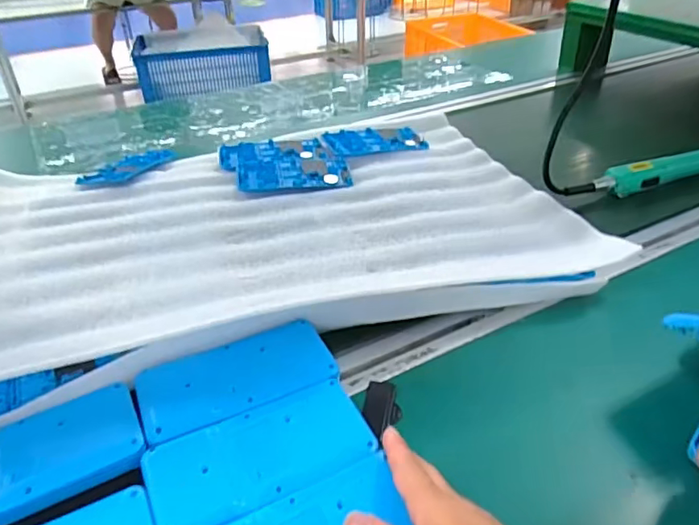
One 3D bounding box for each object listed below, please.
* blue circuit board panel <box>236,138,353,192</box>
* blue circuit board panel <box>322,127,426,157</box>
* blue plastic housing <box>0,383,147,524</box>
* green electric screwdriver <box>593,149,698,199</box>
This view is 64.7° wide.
[{"bbox_3d":[-0.073,-0.126,0.699,0.134,0.009,0.136,-7,35,-8],"label":"blue circuit board panel"},{"bbox_3d":[0.037,-0.166,0.748,0.137,0.011,0.067,-11,36,-14],"label":"blue circuit board panel"},{"bbox_3d":[-0.204,0.124,0.349,0.135,0.014,0.070,-20,39,-25],"label":"blue plastic housing"},{"bbox_3d":[0.401,-0.118,0.694,0.216,0.033,0.039,-14,37,-18],"label":"green electric screwdriver"}]

